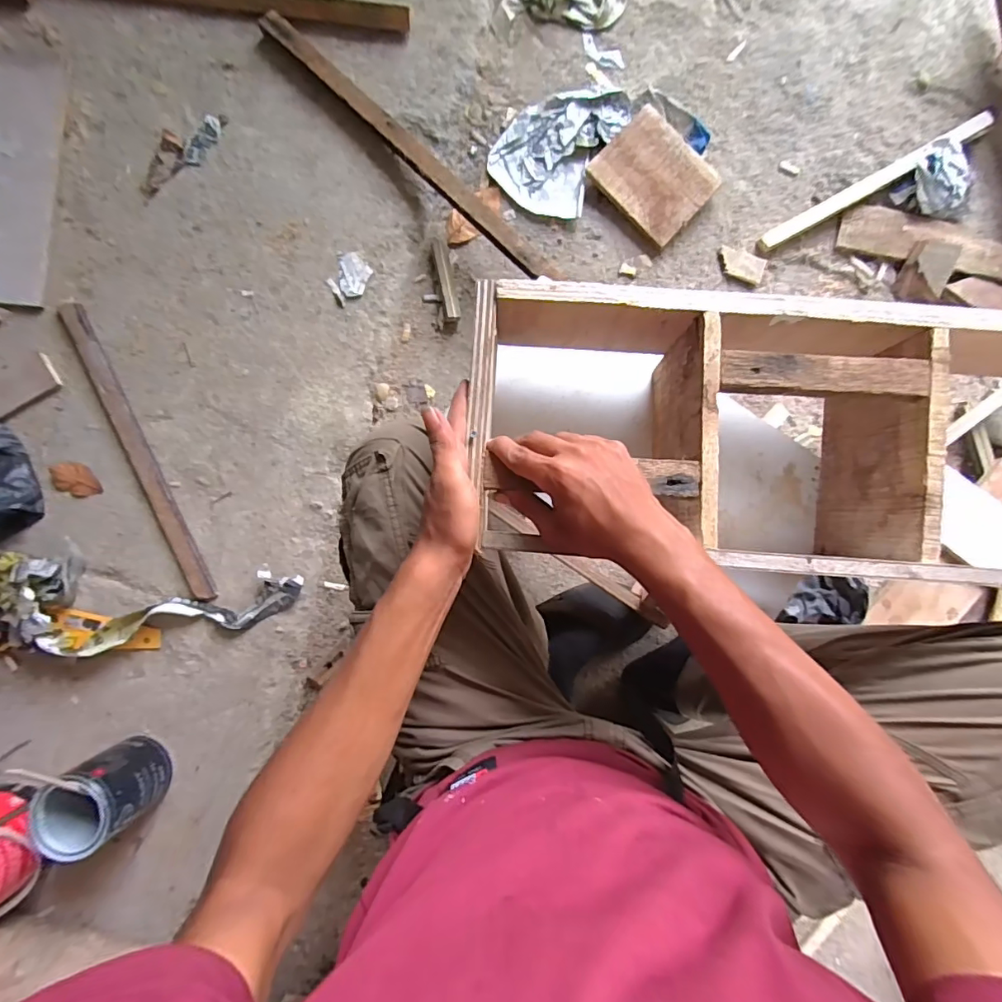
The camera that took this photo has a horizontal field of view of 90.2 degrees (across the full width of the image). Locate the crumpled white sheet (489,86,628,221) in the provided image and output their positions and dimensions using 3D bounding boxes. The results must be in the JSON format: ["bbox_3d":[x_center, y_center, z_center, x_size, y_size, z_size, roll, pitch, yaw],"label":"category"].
[{"bbox_3d":[0.091,-0.596,0.831,0.176,0.026,0.221,28,88,0],"label":"crumpled white sheet"}]

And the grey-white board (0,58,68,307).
[{"bbox_3d":[-0.807,-0.515,0.796,0.187,0.012,0.394,5,88,0],"label":"grey-white board"}]

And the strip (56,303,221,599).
[{"bbox_3d":[-0.572,-0.078,0.783,0.039,0.014,0.514,-27,89,-1],"label":"strip"}]

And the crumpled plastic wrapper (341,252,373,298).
[{"bbox_3d":[-0.233,-0.362,0.800,0.046,0.009,0.070,0,88,-1],"label":"crumpled plastic wrapper"}]

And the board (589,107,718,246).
[{"bbox_3d":[0.250,-0.531,0.824,0.147,0.030,0.179,-44,89,-2],"label":"board"}]

